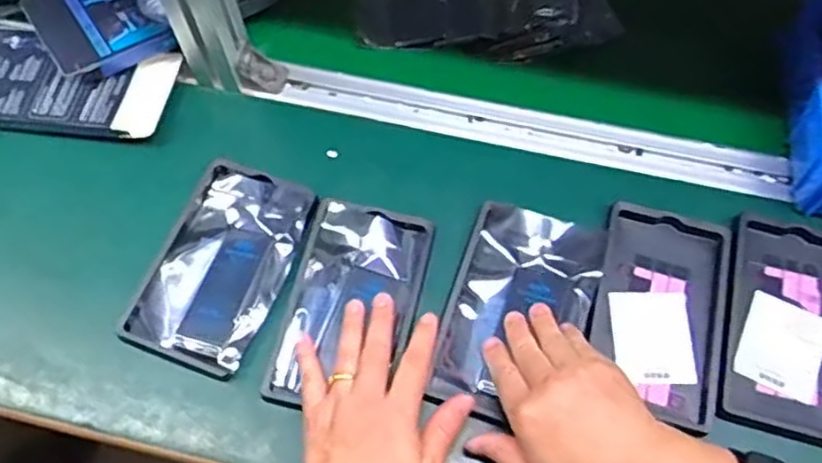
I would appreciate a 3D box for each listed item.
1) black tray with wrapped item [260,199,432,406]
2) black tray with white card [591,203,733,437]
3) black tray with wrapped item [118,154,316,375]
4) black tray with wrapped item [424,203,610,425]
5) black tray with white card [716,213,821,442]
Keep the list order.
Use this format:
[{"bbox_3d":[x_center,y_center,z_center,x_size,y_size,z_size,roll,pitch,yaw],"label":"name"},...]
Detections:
[{"bbox_3d":[-0.045,0.053,0.523,0.087,0.014,0.156,14,64,6],"label":"black tray with wrapped item"},{"bbox_3d":[0.185,0.056,0.525,0.092,0.017,0.156,14,64,6],"label":"black tray with white card"},{"bbox_3d":[-0.143,0.022,0.538,0.098,0.019,0.159,19,64,8],"label":"black tray with wrapped item"},{"bbox_3d":[0.076,0.055,0.514,0.102,0.028,0.155,22,65,10],"label":"black tray with wrapped item"},{"bbox_3d":[0.281,0.070,0.520,0.096,0.018,0.160,15,64,6],"label":"black tray with white card"}]

